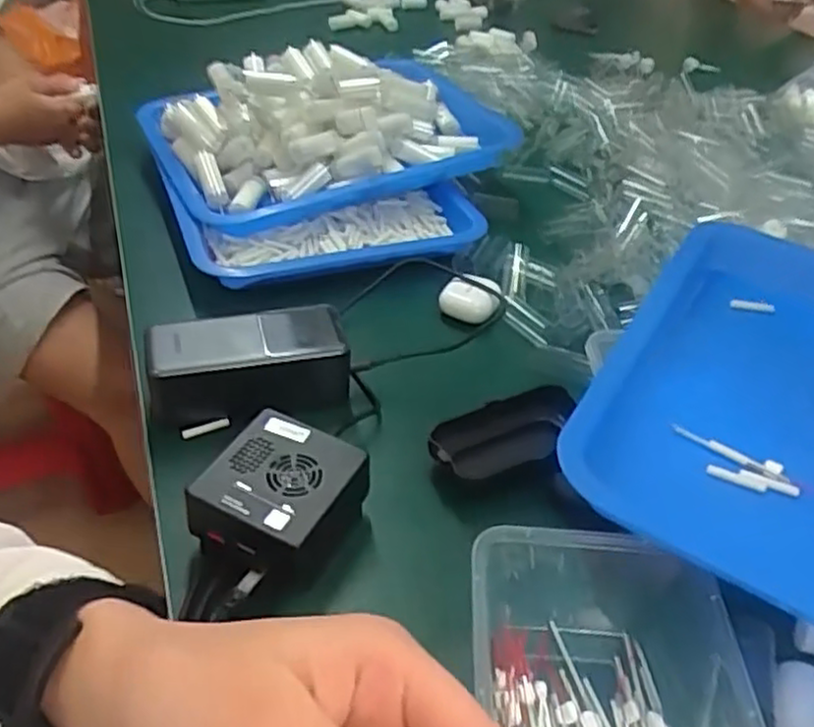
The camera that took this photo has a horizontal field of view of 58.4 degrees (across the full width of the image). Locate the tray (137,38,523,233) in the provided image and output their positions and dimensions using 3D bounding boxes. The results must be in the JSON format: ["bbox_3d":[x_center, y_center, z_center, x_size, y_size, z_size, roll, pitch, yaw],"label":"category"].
[{"bbox_3d":[-0.072,-0.235,0.714,0.337,0.106,0.212,-15,44,-22],"label":"tray"}]

